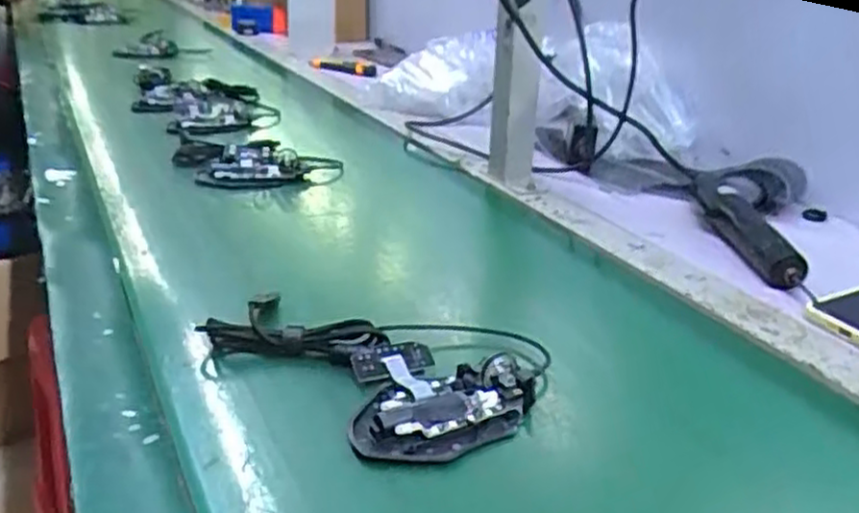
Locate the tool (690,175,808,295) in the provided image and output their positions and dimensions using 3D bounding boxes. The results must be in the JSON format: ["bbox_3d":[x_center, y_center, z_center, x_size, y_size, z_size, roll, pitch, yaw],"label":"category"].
[{"bbox_3d":[0.281,-0.028,0.693,0.029,0.044,0.185,-1,25,-9],"label":"tool"}]

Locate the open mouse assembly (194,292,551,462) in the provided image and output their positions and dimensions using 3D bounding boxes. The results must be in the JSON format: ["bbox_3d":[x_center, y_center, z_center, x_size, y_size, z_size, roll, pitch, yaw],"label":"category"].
[{"bbox_3d":[-0.038,0.063,0.486,0.209,0.030,0.138,17,28,27],"label":"open mouse assembly"}]

